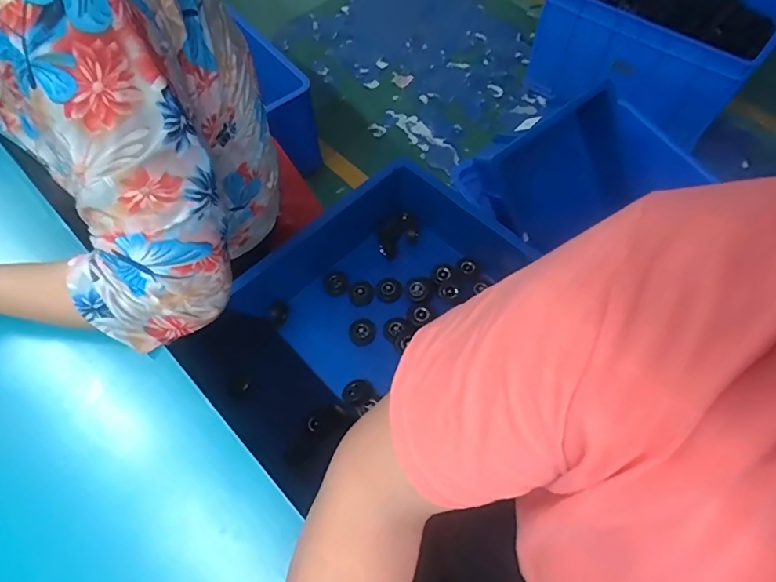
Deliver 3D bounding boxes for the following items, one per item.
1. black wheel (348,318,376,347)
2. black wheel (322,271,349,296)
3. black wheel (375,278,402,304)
[{"bbox_3d":[-0.039,0.062,0.731,0.035,0.028,0.041,14,63,9],"label":"black wheel"},{"bbox_3d":[-0.083,-0.012,0.762,0.040,0.016,0.035,-16,62,-7],"label":"black wheel"},{"bbox_3d":[0.001,-0.002,0.749,0.041,0.021,0.039,-1,61,1],"label":"black wheel"}]

